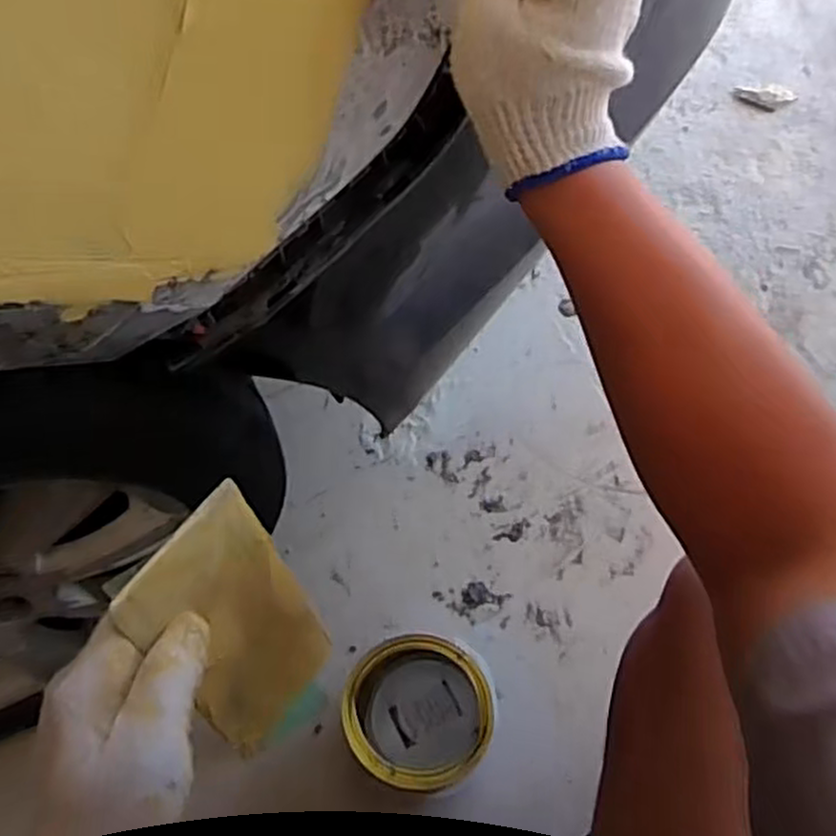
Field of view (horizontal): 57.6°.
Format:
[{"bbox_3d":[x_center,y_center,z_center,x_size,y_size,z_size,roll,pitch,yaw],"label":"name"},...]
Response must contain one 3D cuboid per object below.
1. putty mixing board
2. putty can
[{"bbox_3d":[-0.094,0.124,0.427,0.006,0.181,0.085,14,50,33],"label":"putty mixing board"},{"bbox_3d":[0.001,0.332,0.853,0.151,0.153,0.150,4,66,3],"label":"putty can"}]

